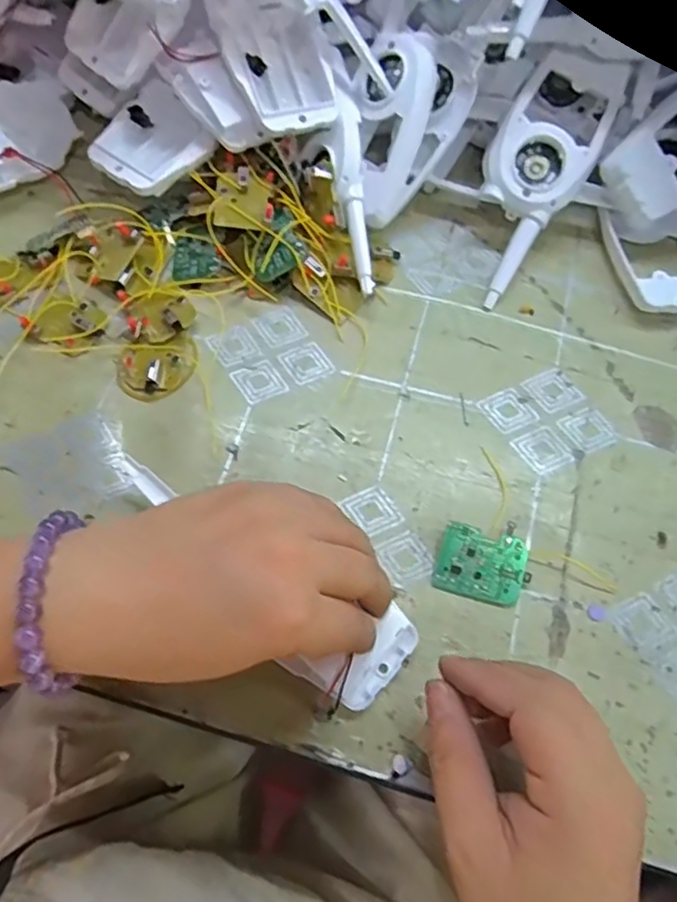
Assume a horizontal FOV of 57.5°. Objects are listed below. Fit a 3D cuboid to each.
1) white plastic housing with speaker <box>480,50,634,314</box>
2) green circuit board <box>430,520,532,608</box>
[{"bbox_3d":[0.118,-0.165,0.372,0.059,0.017,0.152,24,95,10],"label":"white plastic housing with speaker"},{"bbox_3d":[0.073,0.055,0.311,0.044,0.005,0.038,14,87,7],"label":"green circuit board"}]

